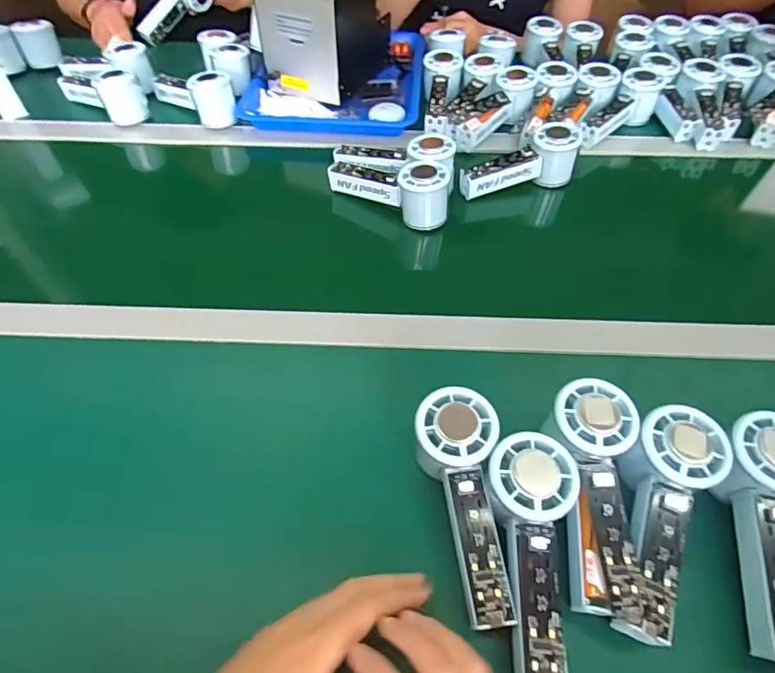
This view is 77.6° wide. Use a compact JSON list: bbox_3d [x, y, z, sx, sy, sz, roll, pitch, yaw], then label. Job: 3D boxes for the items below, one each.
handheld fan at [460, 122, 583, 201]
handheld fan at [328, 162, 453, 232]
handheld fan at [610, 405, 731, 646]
[{"bbox_3d":[0.163,-0.211,0.591,0.144,0.061,0.045,-20,55,-14],"label":"handheld fan"},{"bbox_3d":[0.002,-0.177,0.568,0.148,0.072,0.051,28,58,20],"label":"handheld fan"},{"bbox_3d":[0.186,0.124,0.330,0.059,0.045,0.155,18,69,13],"label":"handheld fan"}]

